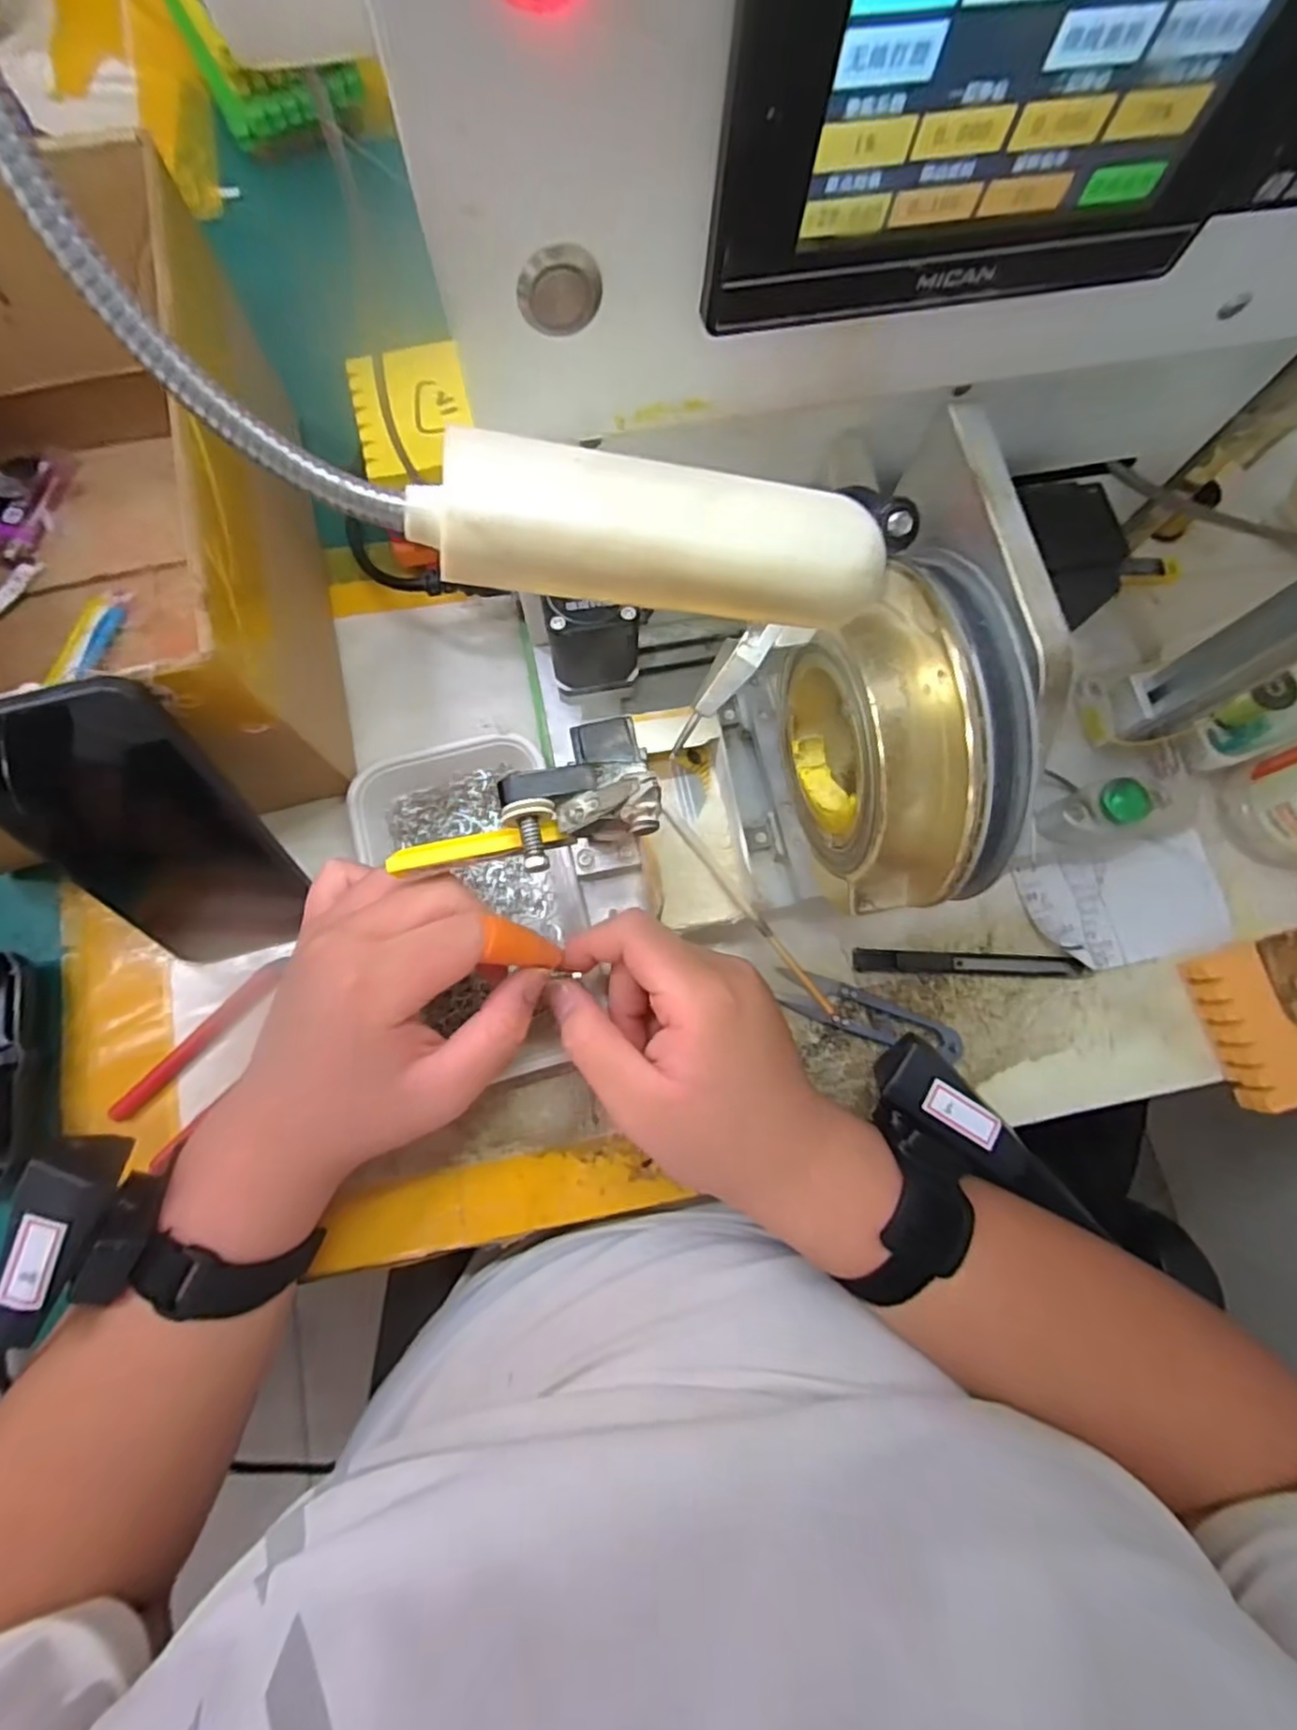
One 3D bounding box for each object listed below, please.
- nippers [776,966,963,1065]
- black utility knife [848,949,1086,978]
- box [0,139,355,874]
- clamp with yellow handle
[{"bbox_3d":[0.116,0.079,0.359,0.097,0.010,0.022,19,79,3],"label":"nippers"},{"bbox_3d":[0.175,0.054,0.372,0.125,0.007,0.012,2,78,0],"label":"black utility knife"},{"bbox_3d":[-0.281,-0.157,0.331,0.198,0.152,0.280,-14,79,-4],"label":"box"},{"bbox_3d":[-0.045,-0.014,0.259,0.107,0.029,0.034,-15,78,17],"label":"clamp with yellow handle"}]

